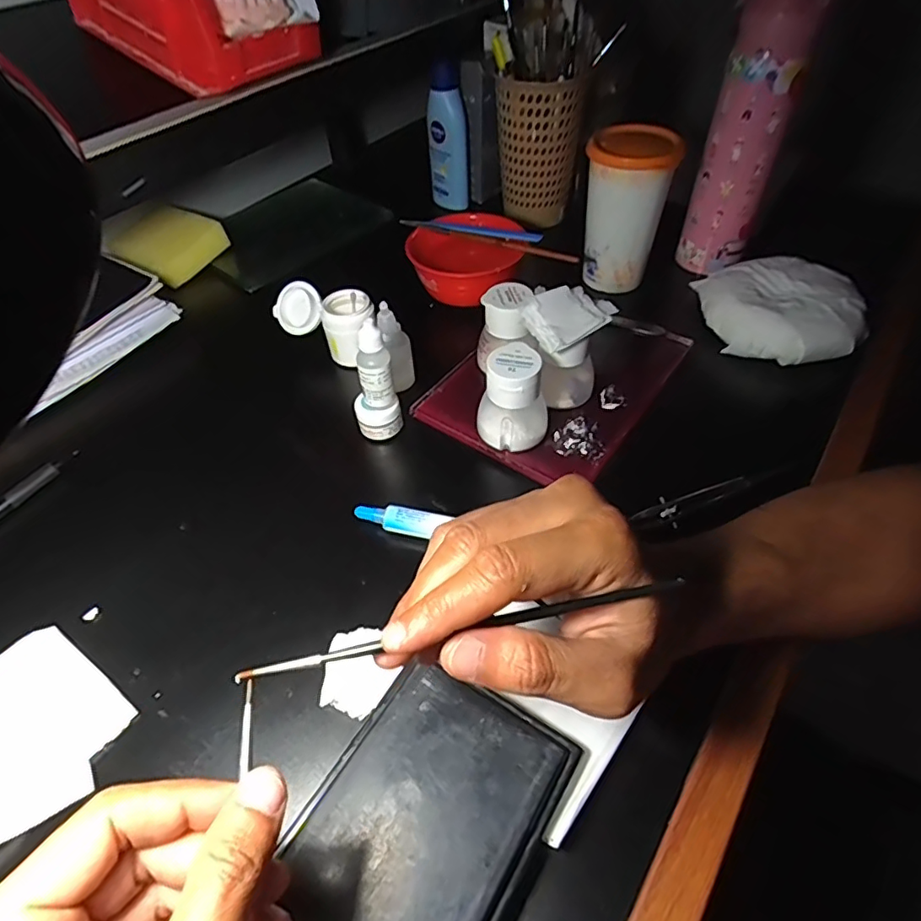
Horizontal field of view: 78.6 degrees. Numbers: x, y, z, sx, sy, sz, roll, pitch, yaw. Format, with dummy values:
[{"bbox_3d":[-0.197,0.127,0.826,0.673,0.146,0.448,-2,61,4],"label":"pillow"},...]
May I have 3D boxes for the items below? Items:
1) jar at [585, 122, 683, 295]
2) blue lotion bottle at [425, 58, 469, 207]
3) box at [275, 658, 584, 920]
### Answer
[{"bbox_3d":[0.147,-0.220,0.507,0.069,0.129,0.063,-1,50,1],"label":"jar"},{"bbox_3d":[-0.013,-0.354,0.619,0.043,0.141,0.027,-5,50,-2],"label":"blue lotion bottle"},{"bbox_3d":[-0.022,0.173,0.248,0.097,0.023,0.149,25,56,23],"label":"box"}]

